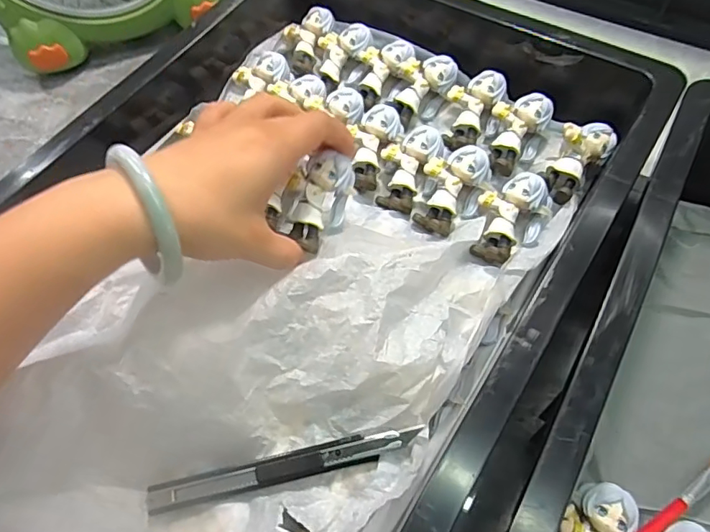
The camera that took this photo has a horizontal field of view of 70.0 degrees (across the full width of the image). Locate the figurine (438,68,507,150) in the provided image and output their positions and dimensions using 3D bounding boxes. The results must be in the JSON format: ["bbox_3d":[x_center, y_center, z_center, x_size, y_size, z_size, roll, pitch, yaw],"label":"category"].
[{"bbox_3d":[0.085,-0.110,0.362,0.037,0.029,0.052,14,63,11],"label":"figurine"}]

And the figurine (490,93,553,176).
[{"bbox_3d":[0.110,-0.092,0.353,0.036,0.029,0.053,27,66,18],"label":"figurine"}]

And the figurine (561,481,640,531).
[{"bbox_3d":[0.119,0.141,0.254,0.033,0.020,0.062,19,64,14],"label":"figurine"}]

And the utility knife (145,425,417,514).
[{"bbox_3d":[-0.037,0.107,0.269,0.143,0.011,0.015,-12,60,-2],"label":"utility knife"}]

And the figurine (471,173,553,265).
[{"bbox_3d":[0.099,-0.028,0.322,0.040,0.029,0.056,22,64,15],"label":"figurine"}]

